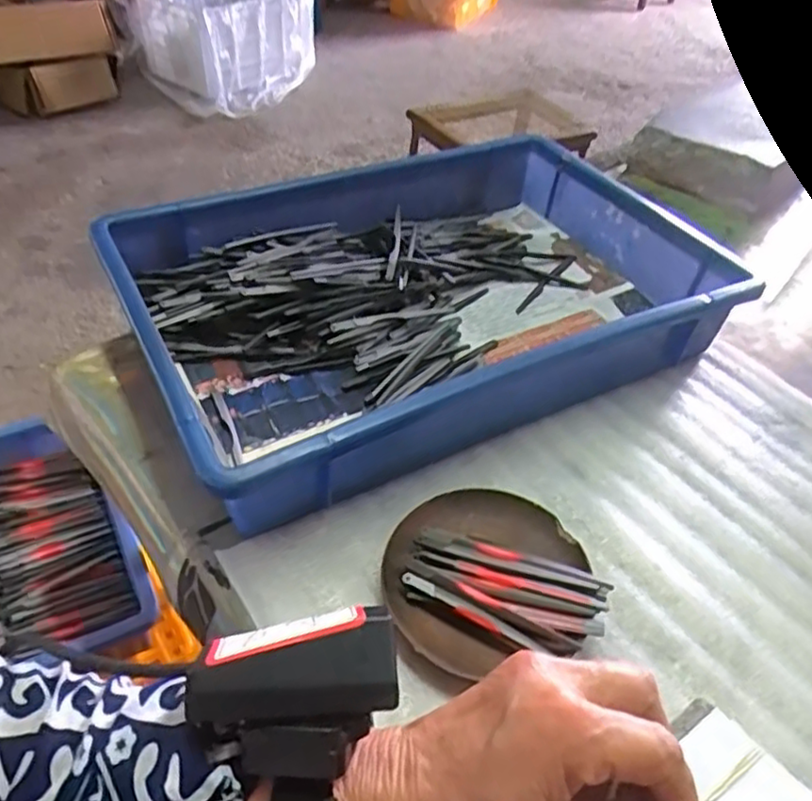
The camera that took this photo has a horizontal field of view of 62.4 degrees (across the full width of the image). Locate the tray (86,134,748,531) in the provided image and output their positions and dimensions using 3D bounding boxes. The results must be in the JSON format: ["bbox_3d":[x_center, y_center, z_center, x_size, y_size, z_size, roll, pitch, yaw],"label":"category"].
[{"bbox_3d":[0.014,-0.087,0.516,0.420,0.071,0.276,-20,51,-24],"label":"tray"}]

